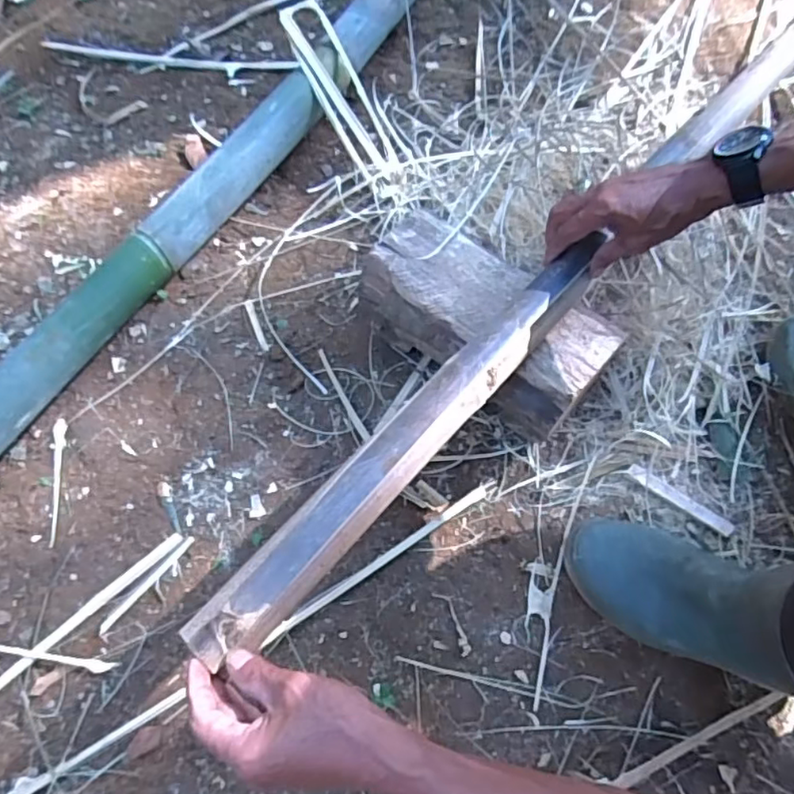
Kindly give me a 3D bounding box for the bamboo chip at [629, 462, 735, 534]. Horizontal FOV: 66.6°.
[{"bbox_3d":[0.303,0.109,0.649,0.115,0.010,0.015,36,77,12],"label":"bamboo chip"}]

